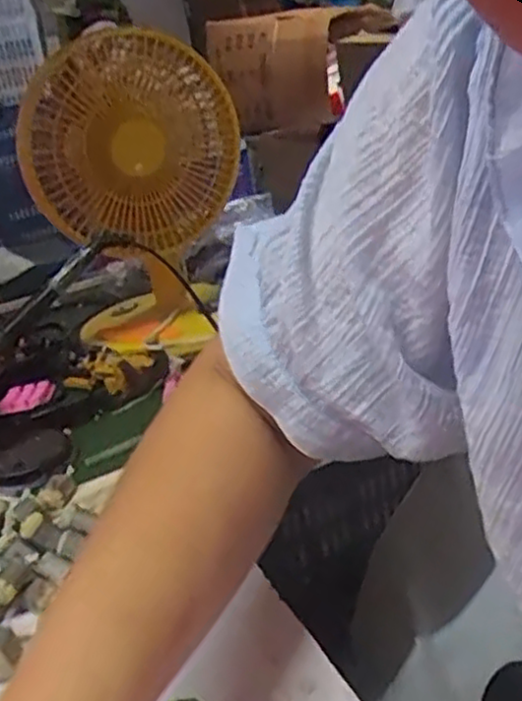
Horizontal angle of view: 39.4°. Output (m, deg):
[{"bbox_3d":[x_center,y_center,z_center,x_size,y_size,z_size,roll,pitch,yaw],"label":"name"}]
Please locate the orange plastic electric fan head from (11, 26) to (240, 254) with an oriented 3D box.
[{"bbox_3d":[-0.124,-0.200,0.718,0.220,0.193,0.059,-16,25,-13],"label":"orange plastic electric fan head"}]

